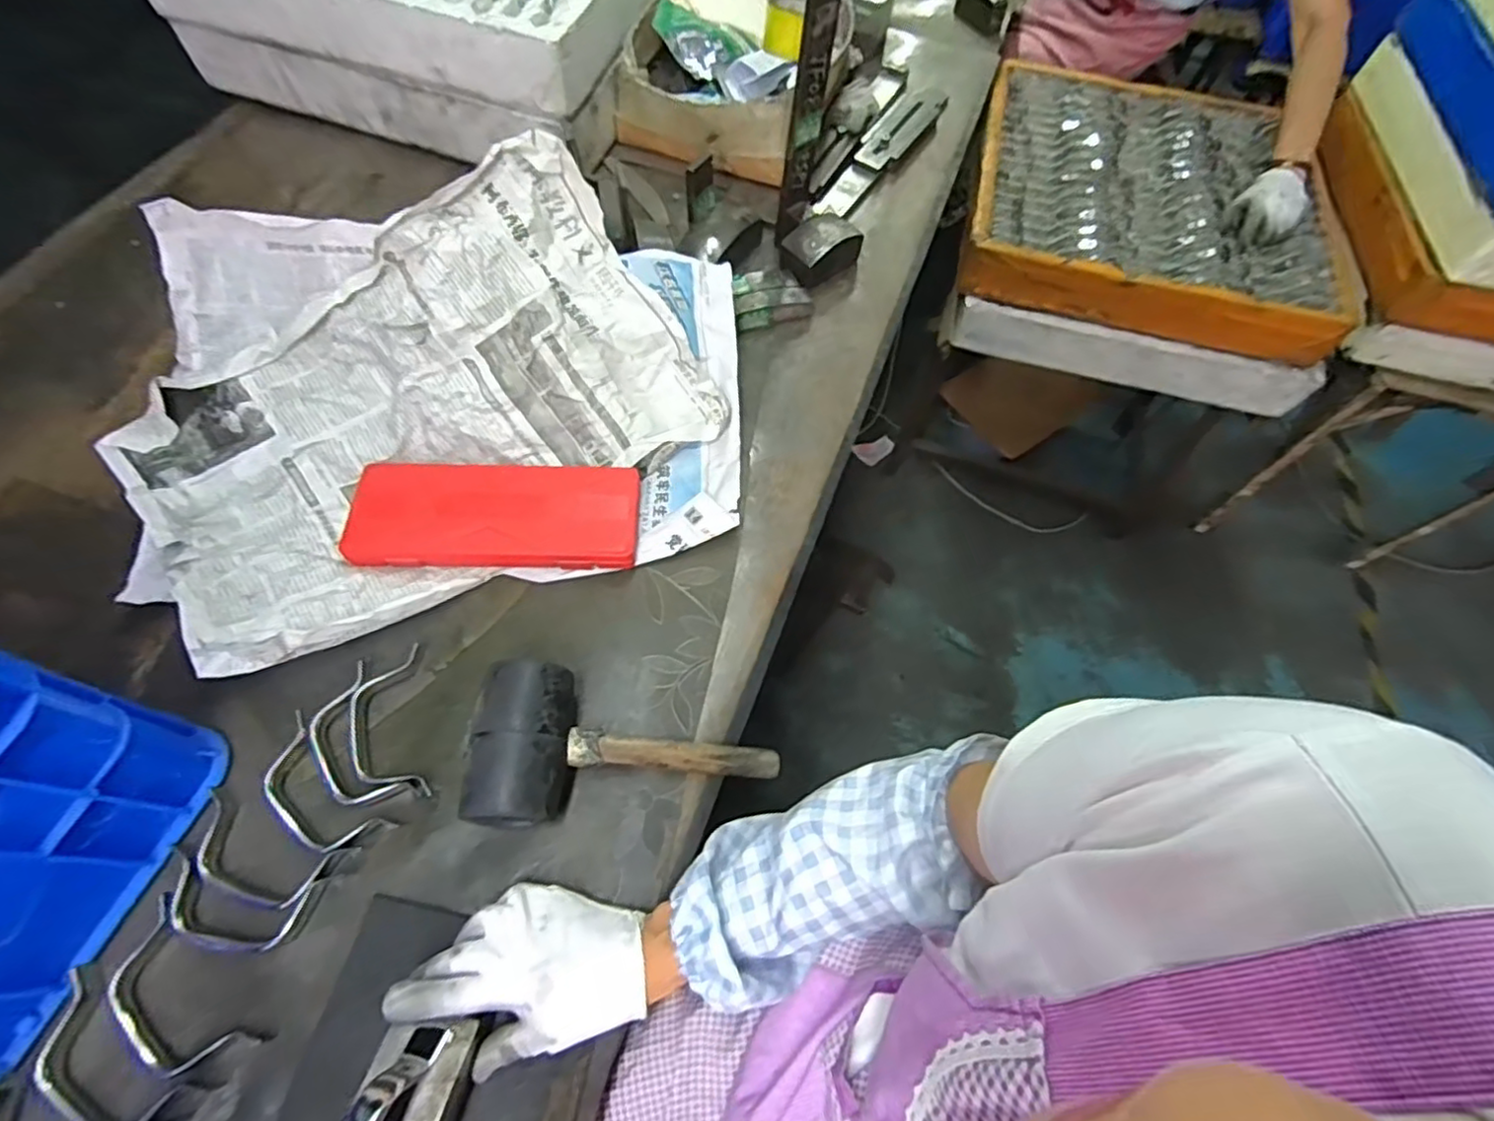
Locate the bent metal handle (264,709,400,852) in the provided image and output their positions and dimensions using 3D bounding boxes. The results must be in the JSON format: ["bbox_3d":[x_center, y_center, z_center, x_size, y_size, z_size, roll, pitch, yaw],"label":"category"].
[{"bbox_3d":[-0.321,0.173,0.494,0.115,0.016,0.051,40,67,17],"label":"bent metal handle"}]

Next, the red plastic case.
[{"bbox_3d":[-0.229,-0.042,0.604,0.253,0.028,0.097,0,62,-3],"label":"red plastic case"}]

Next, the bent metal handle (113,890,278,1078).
[{"bbox_3d":[-0.375,0.288,0.434,0.121,0.010,0.054,41,68,17],"label":"bent metal handle"}]

